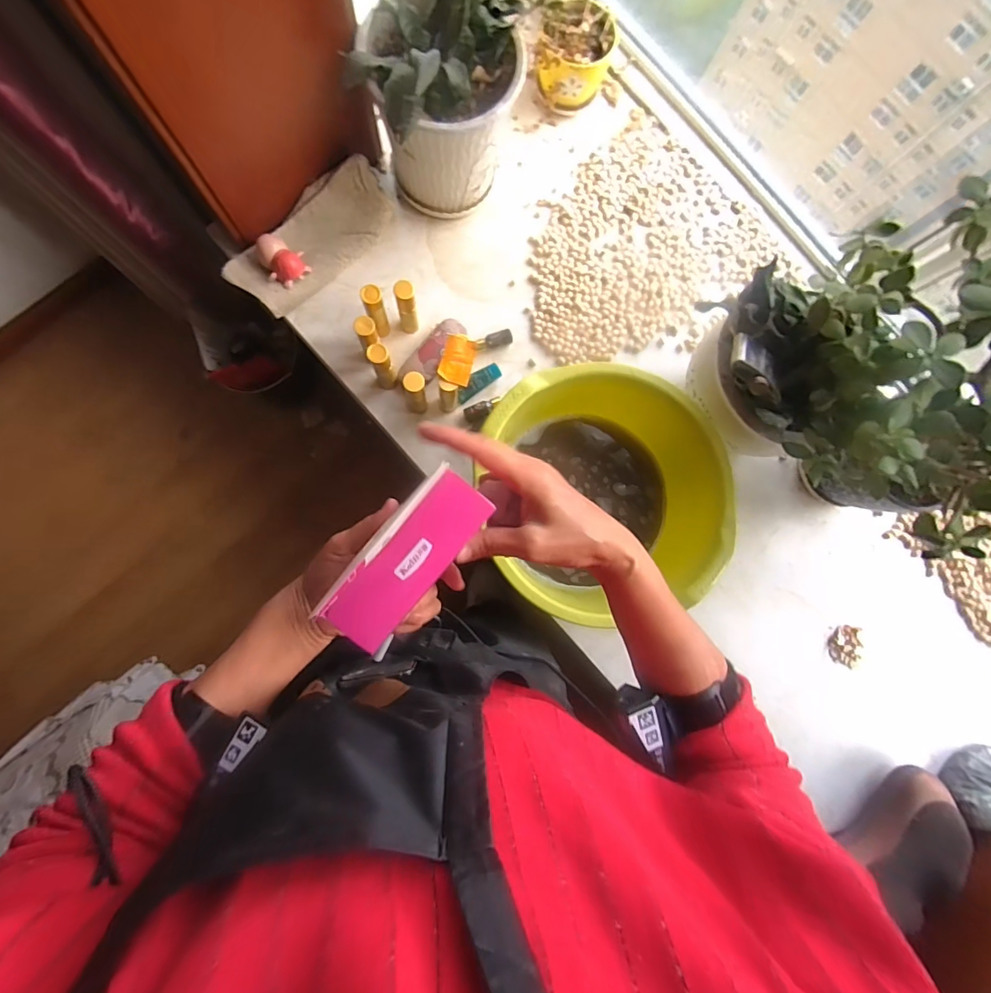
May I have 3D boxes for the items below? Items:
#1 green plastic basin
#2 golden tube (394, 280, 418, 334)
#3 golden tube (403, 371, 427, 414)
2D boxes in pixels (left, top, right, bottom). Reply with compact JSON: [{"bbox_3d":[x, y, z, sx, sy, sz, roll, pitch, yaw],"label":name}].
[{"bbox_3d":[0.167,-0.010,0.760,0.345,0.181,0.365,1,85,-6],"label":"green plastic basin"},{"bbox_3d":[-0.149,-0.318,0.793,0.030,0.127,0.028,-2,85,-6],"label":"golden tube"},{"bbox_3d":[-0.132,-0.169,0.779,0.034,0.117,0.036,1,85,-6],"label":"golden tube"}]

